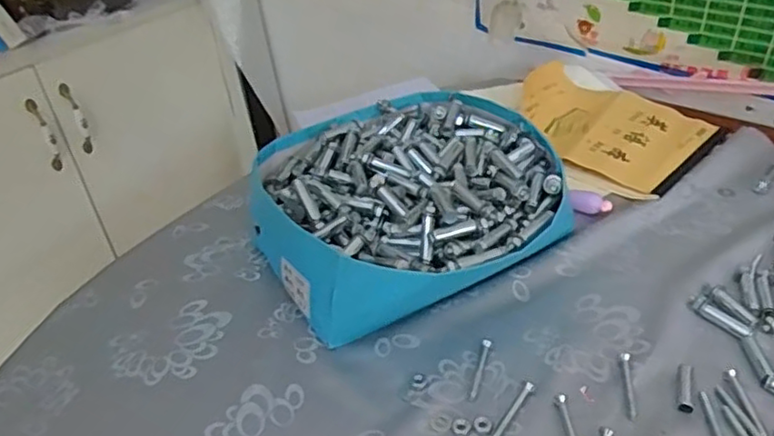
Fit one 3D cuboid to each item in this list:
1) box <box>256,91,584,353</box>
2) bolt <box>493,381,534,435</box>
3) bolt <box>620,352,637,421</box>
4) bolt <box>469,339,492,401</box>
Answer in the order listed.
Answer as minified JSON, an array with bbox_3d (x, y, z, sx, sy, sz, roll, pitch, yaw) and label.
[{"bbox_3d":[0.019,-0.017,0.632,0.278,0.091,0.269,-21,40,-17],"label":"box"},{"bbox_3d":[0.095,0.145,0.480,0.008,0.005,0.057,20,45,30],"label":"bolt"},{"bbox_3d":[0.183,0.127,0.484,0.007,0.005,0.059,2,39,12],"label":"bolt"},{"bbox_3d":[0.074,0.119,0.509,0.007,0.007,0.056,9,41,20],"label":"bolt"}]

